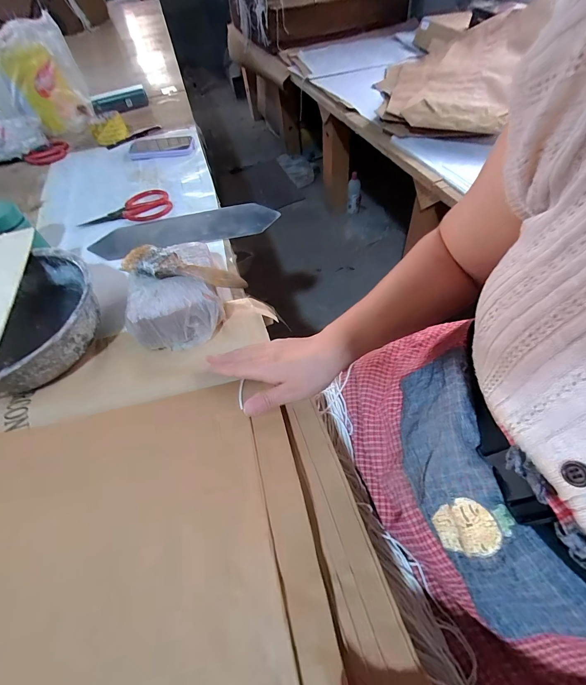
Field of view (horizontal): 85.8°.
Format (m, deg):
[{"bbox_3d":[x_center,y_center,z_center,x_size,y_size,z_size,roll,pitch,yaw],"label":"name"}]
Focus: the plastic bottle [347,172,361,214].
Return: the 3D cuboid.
[{"bbox_3d":[0.297,-0.720,1.522,0.065,0.189,0.068,6,57,9],"label":"plastic bottle"}]

